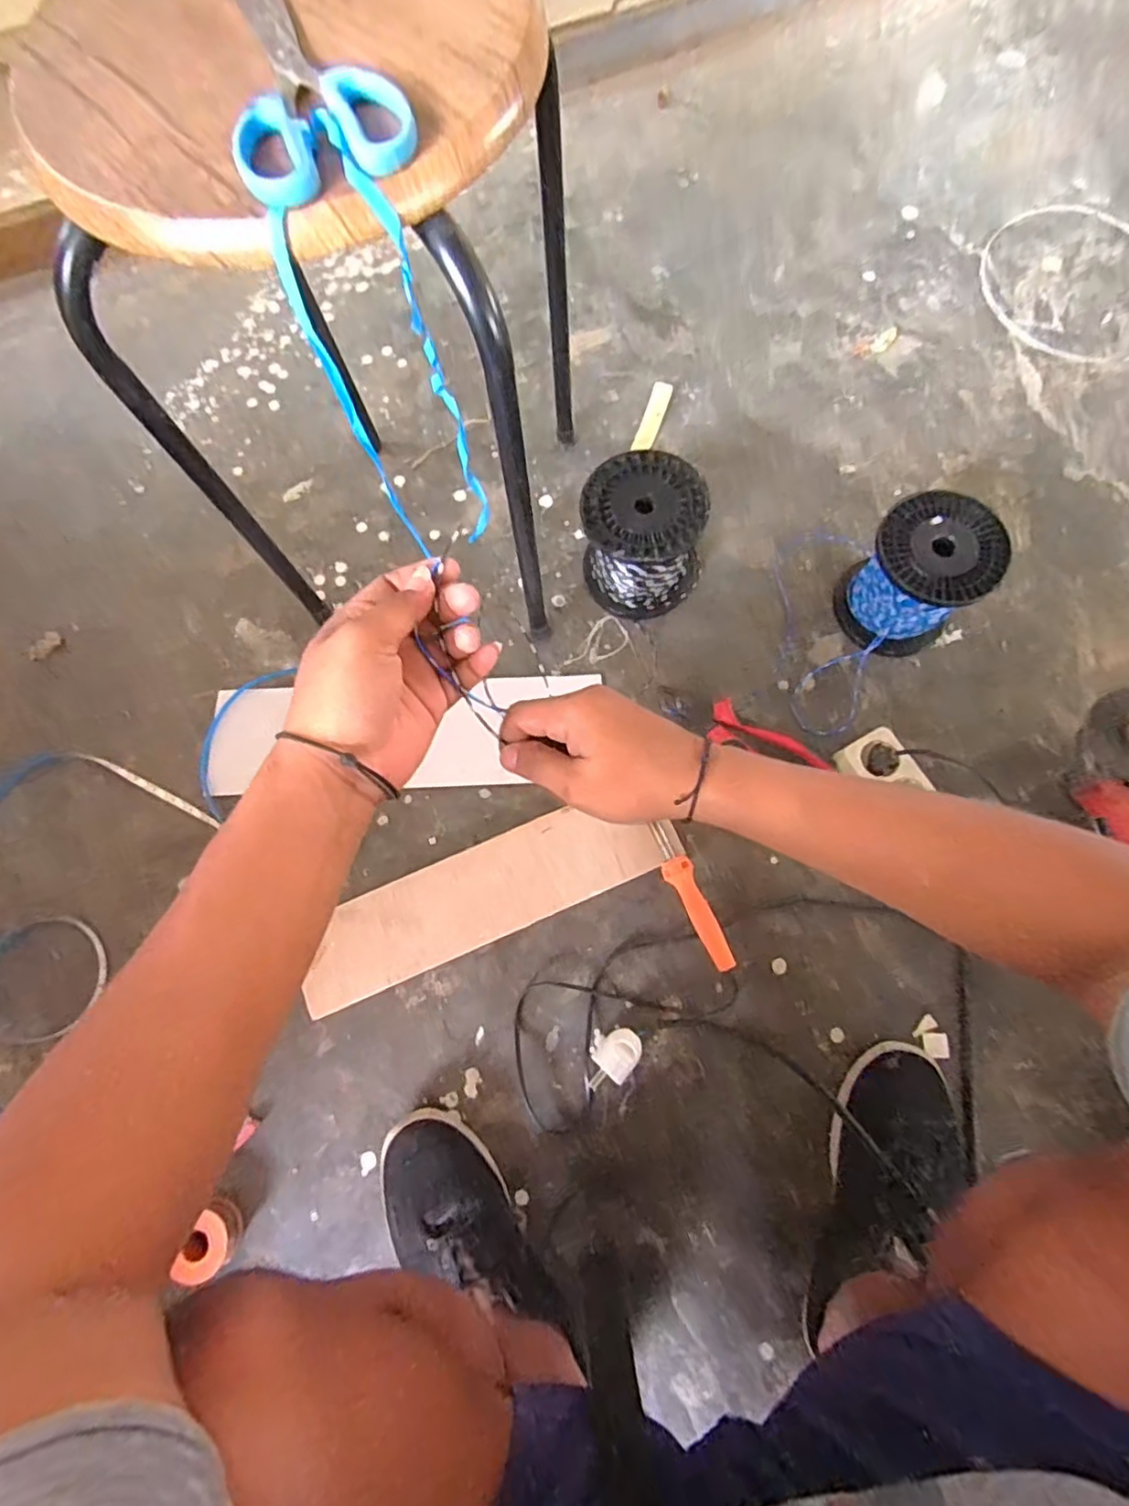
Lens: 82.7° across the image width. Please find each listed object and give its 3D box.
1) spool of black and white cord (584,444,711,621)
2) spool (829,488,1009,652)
[{"bbox_3d":[0.085,-0.228,0.682,0.128,0.117,0.121,0,75,1],"label":"spool of black and white cord"},{"bbox_3d":[0.355,-0.177,0.656,0.108,0.128,0.116,0,75,1],"label":"spool"}]

